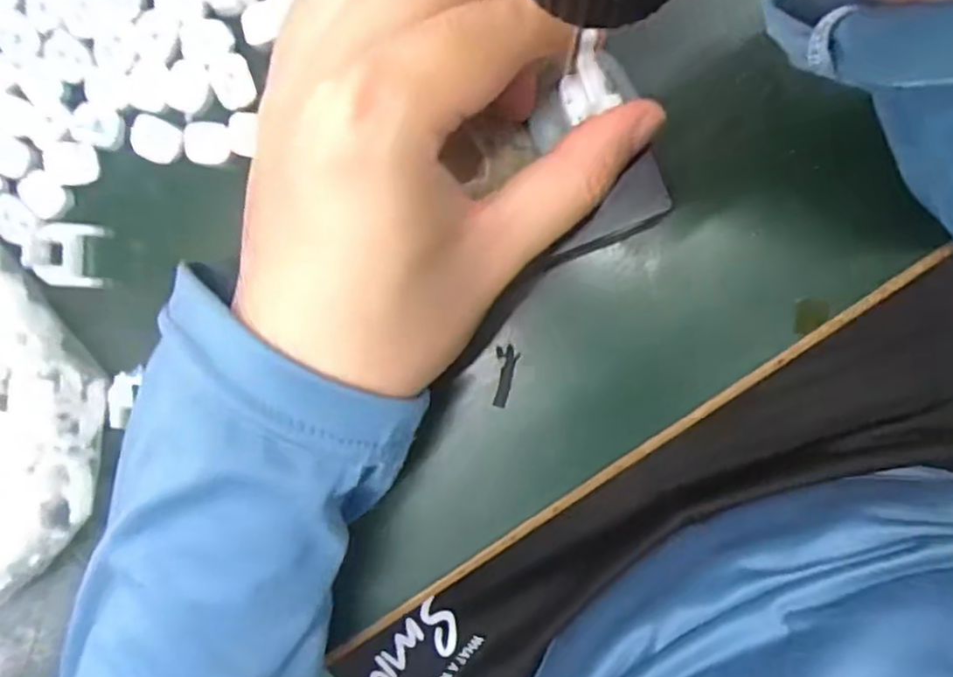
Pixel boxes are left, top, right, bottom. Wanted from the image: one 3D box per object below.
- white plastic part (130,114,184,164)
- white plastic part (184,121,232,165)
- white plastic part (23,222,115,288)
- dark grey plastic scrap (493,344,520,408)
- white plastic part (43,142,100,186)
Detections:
[{"bbox_3d":[-0.107,-0.067,0.222,0.016,0.004,0.014,18,93,5],"label":"white plastic part"},{"bbox_3d":[-0.090,-0.066,0.222,0.016,0.004,0.014,8,92,6],"label":"white plastic part"},{"bbox_3d":[-0.142,-0.029,0.229,0.022,0.014,0.022,4,92,6],"label":"white plastic part"},{"bbox_3d":[0.010,0.013,0.220,0.008,0.004,0.021,3,92,6],"label":"dark grey plastic scrap"},{"bbox_3d":[-0.138,-0.060,0.226,0.016,0.006,0.014,6,92,6],"label":"white plastic part"}]

